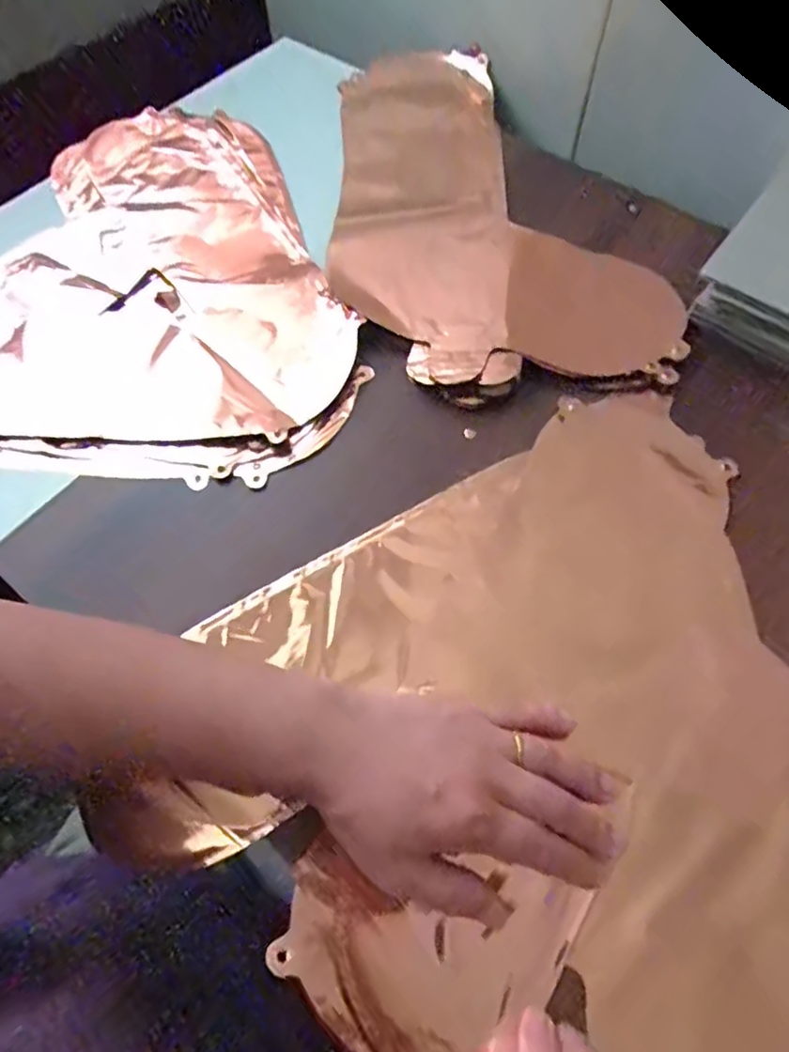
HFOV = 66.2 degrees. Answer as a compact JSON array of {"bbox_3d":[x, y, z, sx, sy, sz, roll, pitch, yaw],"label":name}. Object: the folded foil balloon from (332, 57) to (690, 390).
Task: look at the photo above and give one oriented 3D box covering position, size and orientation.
[{"bbox_3d":[0.043,-0.279,0.512,0.226,0.020,0.441,-19,64,-8],"label":"folded foil balloon"}]

